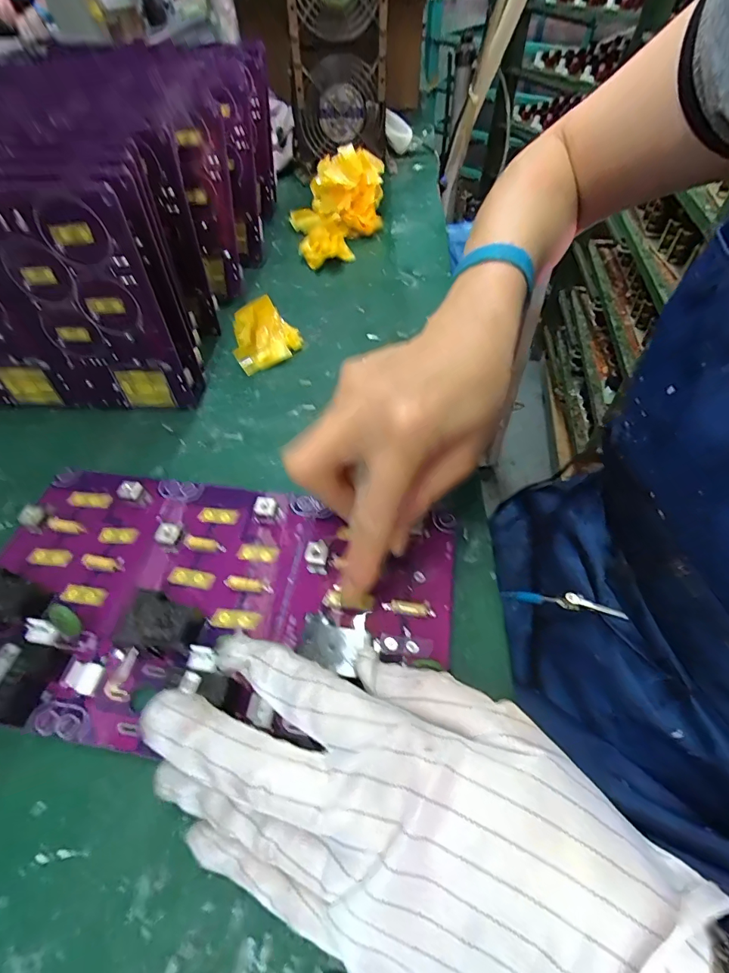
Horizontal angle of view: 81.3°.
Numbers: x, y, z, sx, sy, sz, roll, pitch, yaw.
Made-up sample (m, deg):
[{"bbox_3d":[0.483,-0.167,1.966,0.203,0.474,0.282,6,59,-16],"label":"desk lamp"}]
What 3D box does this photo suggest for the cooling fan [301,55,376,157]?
[{"bbox_3d":[-0.033,-0.495,0.554,0.100,0.093,0.033,-7,53,-4],"label":"cooling fan"}]

